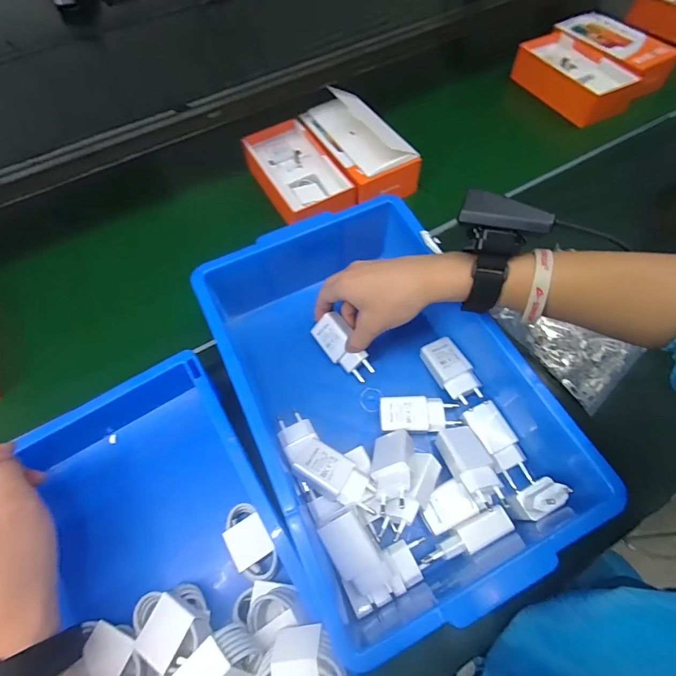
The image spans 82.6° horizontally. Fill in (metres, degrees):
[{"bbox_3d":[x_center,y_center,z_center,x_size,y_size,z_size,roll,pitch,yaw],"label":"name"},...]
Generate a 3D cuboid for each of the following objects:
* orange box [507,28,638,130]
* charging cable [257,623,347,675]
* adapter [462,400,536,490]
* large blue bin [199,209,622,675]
[{"bbox_3d":[0.392,-0.453,0.663,0.106,0.045,0.212,-27,63,-11],"label":"orange box"},{"bbox_3d":[-0.026,0.230,0.261,0.061,0.019,0.054,-11,61,-2],"label":"charging cable"},{"bbox_3d":[0.162,0.106,0.385,0.036,0.016,0.083,-23,62,-9],"label":"adapter"},{"bbox_3d":[0.038,0.047,0.380,0.238,0.104,0.360,-24,62,-10],"label":"large blue bin"}]

